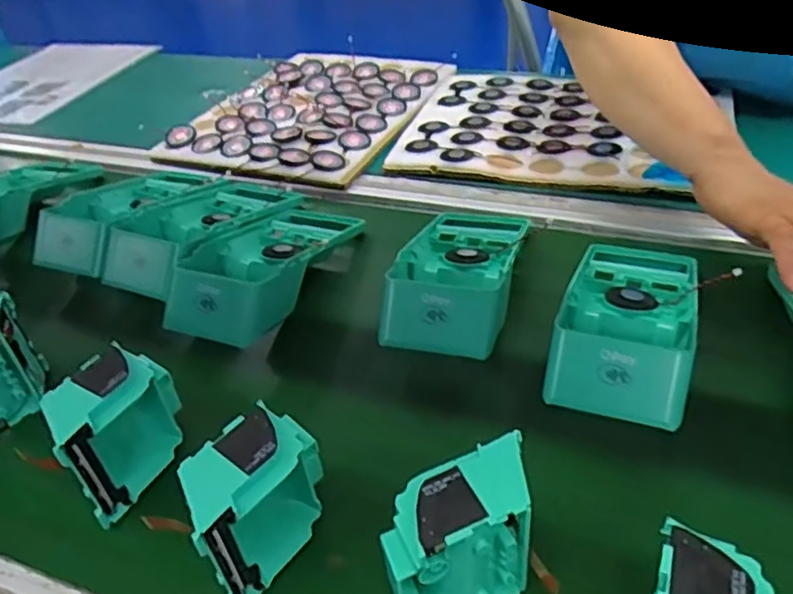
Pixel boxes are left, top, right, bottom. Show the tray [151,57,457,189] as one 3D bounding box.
[{"bbox_3d":[-0.092,-0.227,0.793,0.245,0.018,0.316,15,45,25],"label":"tray"}]

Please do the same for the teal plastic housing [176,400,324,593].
[{"bbox_3d":[-0.074,0.107,0.344,0.040,0.080,0.082,18,46,28],"label":"teal plastic housing"}]

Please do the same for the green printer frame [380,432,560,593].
[{"bbox_3d":[0.032,0.116,0.316,0.073,0.075,0.042,-14,40,-7],"label":"green printer frame"}]

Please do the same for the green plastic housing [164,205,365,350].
[{"bbox_3d":[-0.102,-0.033,0.544,0.085,0.057,0.196,13,44,23],"label":"green plastic housing"}]

